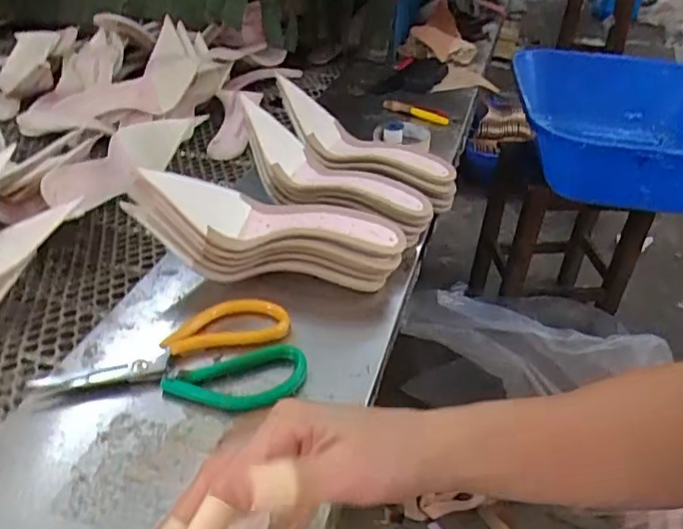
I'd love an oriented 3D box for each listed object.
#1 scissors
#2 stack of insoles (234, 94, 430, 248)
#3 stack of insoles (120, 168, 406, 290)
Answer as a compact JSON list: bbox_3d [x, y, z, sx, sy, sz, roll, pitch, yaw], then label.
[{"bbox_3d":[-0.127,0.071,0.449,0.191,0.015,0.103,-2,36,-7],"label":"scissors"},{"bbox_3d":[-0.015,-0.089,0.591,0.222,0.070,0.069,26,42,12],"label":"stack of insoles"},{"bbox_3d":[-0.065,-0.031,0.518,0.237,0.077,0.064,10,35,-6],"label":"stack of insoles"}]

